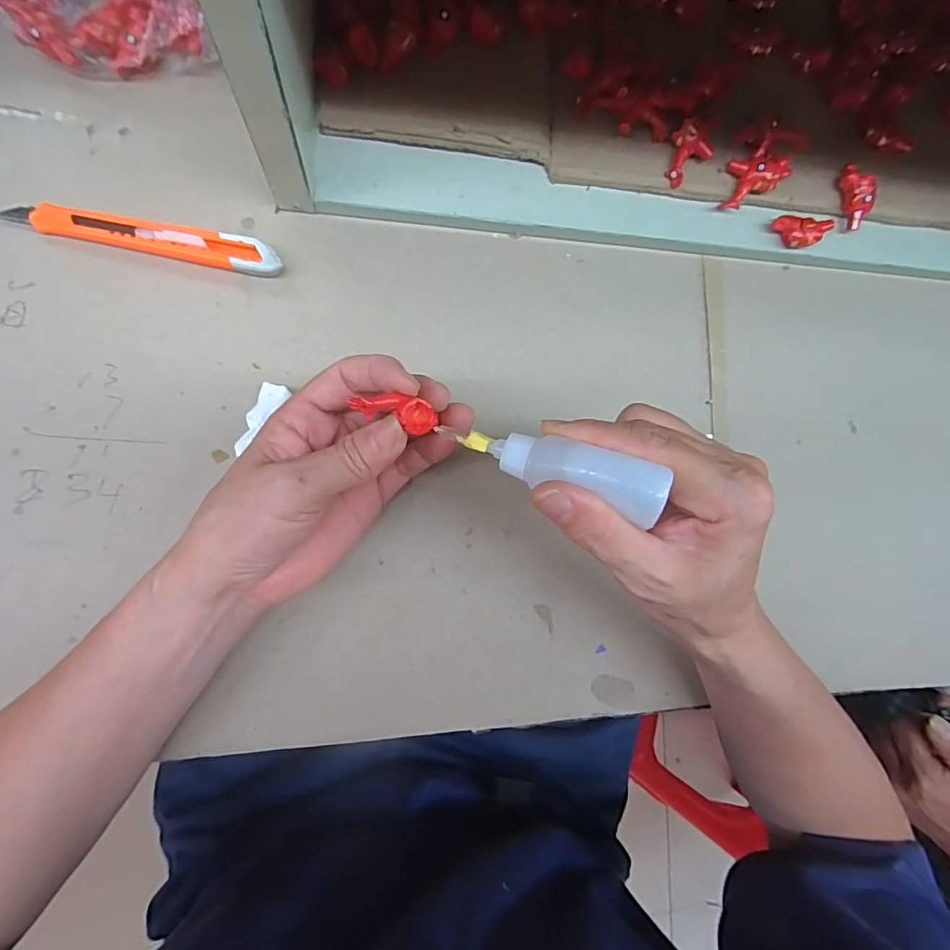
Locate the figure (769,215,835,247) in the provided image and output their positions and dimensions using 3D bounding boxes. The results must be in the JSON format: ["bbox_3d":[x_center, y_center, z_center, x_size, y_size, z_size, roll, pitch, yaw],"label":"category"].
[{"bbox_3d":[0.206,-0.152,0.313,0.036,0.011,0.017,5,87,-9],"label":"figure"}]

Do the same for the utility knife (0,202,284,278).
[{"bbox_3d":[-0.173,-0.125,0.263,0.134,0.012,0.019,8,86,-9],"label":"utility knife"}]

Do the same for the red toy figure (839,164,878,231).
[{"bbox_3d":[0.243,-0.177,0.316,0.012,0.015,0.038,-21,106,-8],"label":"red toy figure"}]

